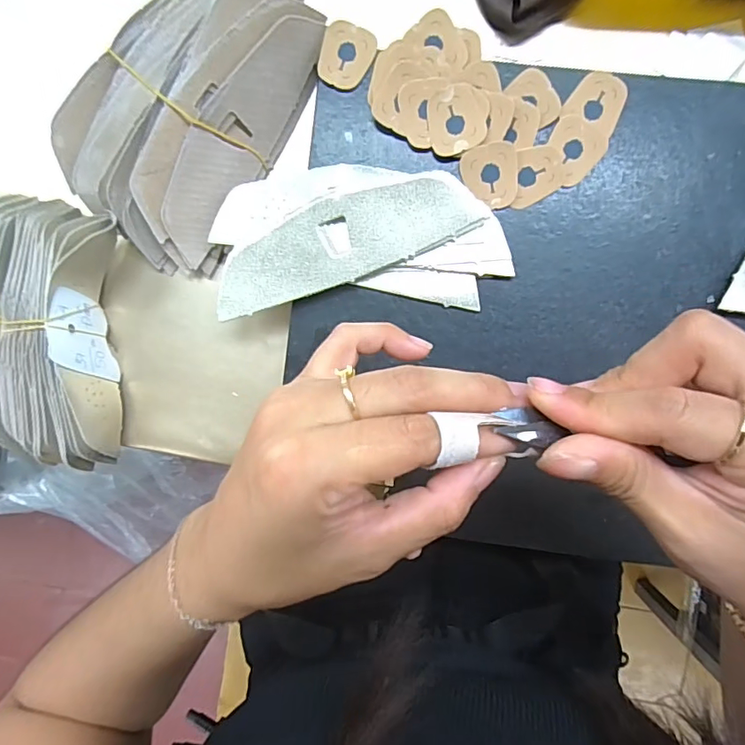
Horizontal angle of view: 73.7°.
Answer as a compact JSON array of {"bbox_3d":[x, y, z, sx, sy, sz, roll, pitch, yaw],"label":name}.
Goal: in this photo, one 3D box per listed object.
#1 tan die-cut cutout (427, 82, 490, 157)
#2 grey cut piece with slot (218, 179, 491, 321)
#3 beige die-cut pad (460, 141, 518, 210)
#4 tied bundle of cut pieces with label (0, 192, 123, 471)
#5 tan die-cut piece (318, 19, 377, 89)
[{"bbox_3d":[0.053,-0.155,0.304,0.035,0.004,0.039,-3,96,0],"label":"tan die-cut cutout"},{"bbox_3d":[-0.020,-0.083,0.311,0.168,0.005,0.051,-19,95,6],"label":"grey cut piece with slot"},{"bbox_3d":[0.073,-0.122,0.310,0.033,0.004,0.038,-4,105,11],"label":"beige die-cut pad"},{"bbox_3d":[-0.229,-0.028,0.335,0.108,0.054,0.183,-1,96,0],"label":"tied bundle of cut pieces with label"},{"bbox_3d":[-0.017,-0.199,0.312,0.033,0.004,0.037,21,96,-2],"label":"tan die-cut piece"}]

